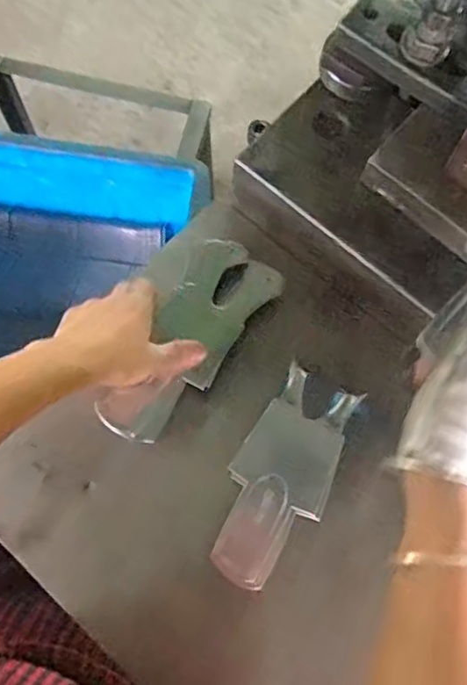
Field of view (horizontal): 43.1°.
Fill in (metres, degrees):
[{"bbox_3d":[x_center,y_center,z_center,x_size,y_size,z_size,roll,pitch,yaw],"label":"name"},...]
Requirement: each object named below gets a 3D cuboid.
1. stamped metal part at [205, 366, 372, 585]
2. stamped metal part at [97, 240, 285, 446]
[{"bbox_3d":[0.038,0.108,0.472,0.073,0.030,0.167,23,73,5],"label":"stamped metal part"},{"bbox_3d":[-0.037,-0.003,0.512,0.079,0.026,0.194,31,73,7],"label":"stamped metal part"}]

